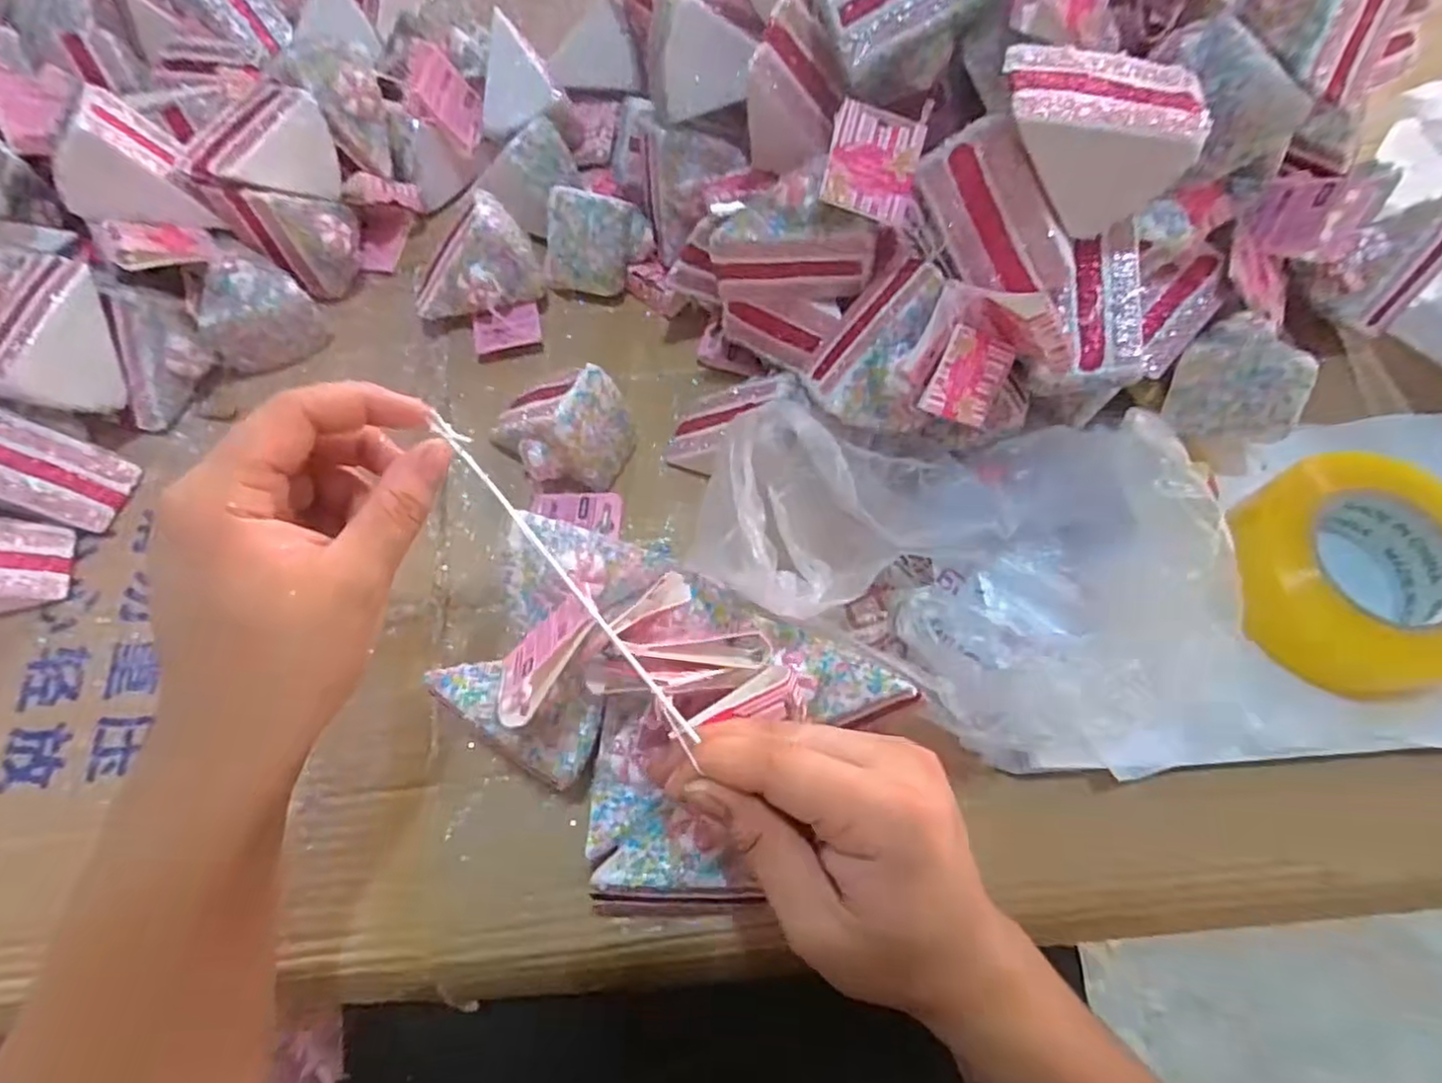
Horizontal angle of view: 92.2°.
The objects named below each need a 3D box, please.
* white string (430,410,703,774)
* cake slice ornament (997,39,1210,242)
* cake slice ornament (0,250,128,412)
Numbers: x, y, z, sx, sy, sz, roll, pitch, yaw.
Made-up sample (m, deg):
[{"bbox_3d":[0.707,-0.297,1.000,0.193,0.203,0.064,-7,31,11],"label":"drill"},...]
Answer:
[{"bbox_3d":[-0.064,0.010,0.273,0.007,0.005,0.157,-39,84,-15],"label":"white string"},{"bbox_3d":[0.171,-0.185,0.328,0.085,0.061,0.048,4,67,2],"label":"cake slice ornament"},{"bbox_3d":[-0.412,-0.122,0.430,0.059,0.061,0.088,10,67,4],"label":"cake slice ornament"}]

